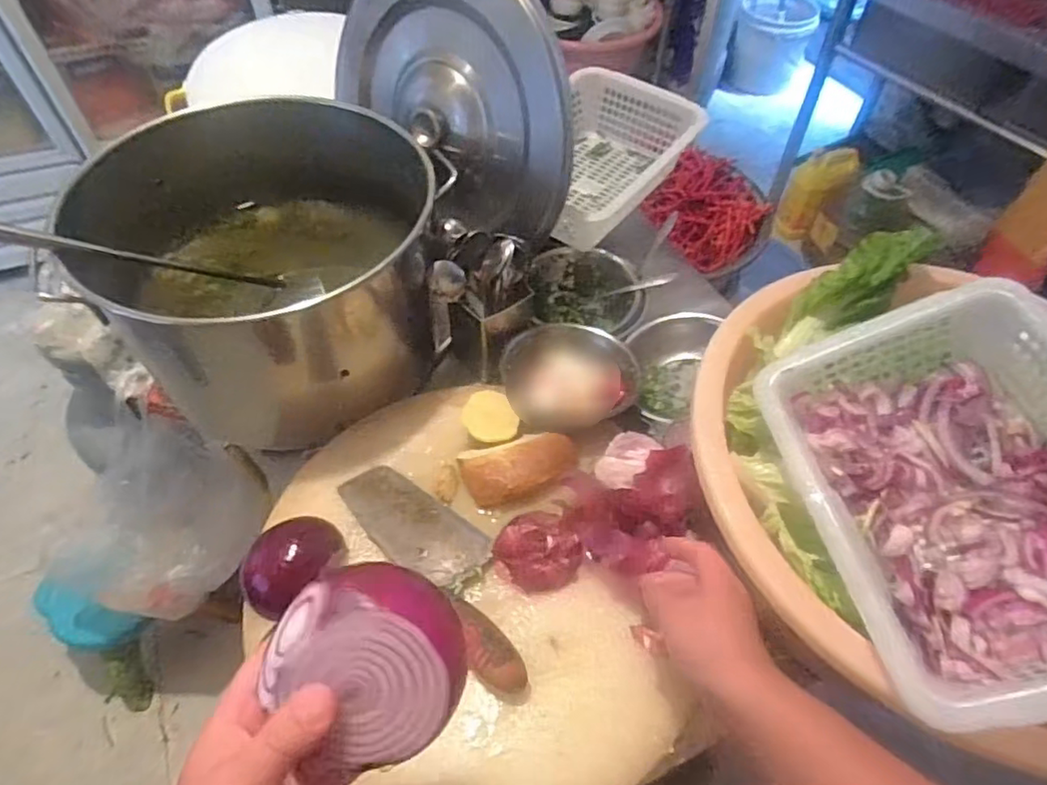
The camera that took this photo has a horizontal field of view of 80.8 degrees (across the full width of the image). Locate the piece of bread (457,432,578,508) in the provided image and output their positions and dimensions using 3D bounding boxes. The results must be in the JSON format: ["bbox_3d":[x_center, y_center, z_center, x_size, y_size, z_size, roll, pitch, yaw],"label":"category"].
[{"bbox_3d":[-0.001,0.074,0.600,0.112,0.035,0.058,-12,55,-10],"label":"piece of bread"}]

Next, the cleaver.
[{"bbox_3d":[-0.069,0.142,0.541,0.077,0.031,0.245,-34,61,-23],"label":"cleaver"}]

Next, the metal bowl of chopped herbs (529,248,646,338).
[{"bbox_3d":[0.080,-0.118,0.758,0.134,0.051,0.125,3,54,1],"label":"metal bowl of chopped herbs"}]

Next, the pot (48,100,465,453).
[{"bbox_3d":[-0.255,-0.122,0.659,0.305,0.204,0.311,1,54,-1],"label":"pot"}]

